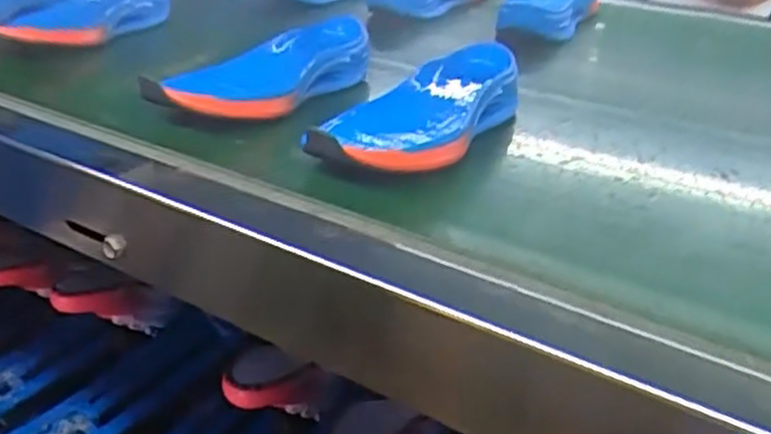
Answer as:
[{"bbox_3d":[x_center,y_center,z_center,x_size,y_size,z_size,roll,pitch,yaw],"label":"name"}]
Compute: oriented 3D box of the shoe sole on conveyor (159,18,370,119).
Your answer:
[{"bbox_3d":[-0.094,-0.122,0.619,0.080,0.045,0.203,14,31,24],"label":"shoe sole on conveyor"}]

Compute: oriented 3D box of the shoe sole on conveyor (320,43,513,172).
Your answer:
[{"bbox_3d":[0.028,-0.082,0.551,0.094,0.035,0.220,14,31,24],"label":"shoe sole on conveyor"}]

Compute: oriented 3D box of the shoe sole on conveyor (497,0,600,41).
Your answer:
[{"bbox_3d":[0.197,-0.249,0.858,0.087,0.040,0.217,11,30,20],"label":"shoe sole on conveyor"}]

